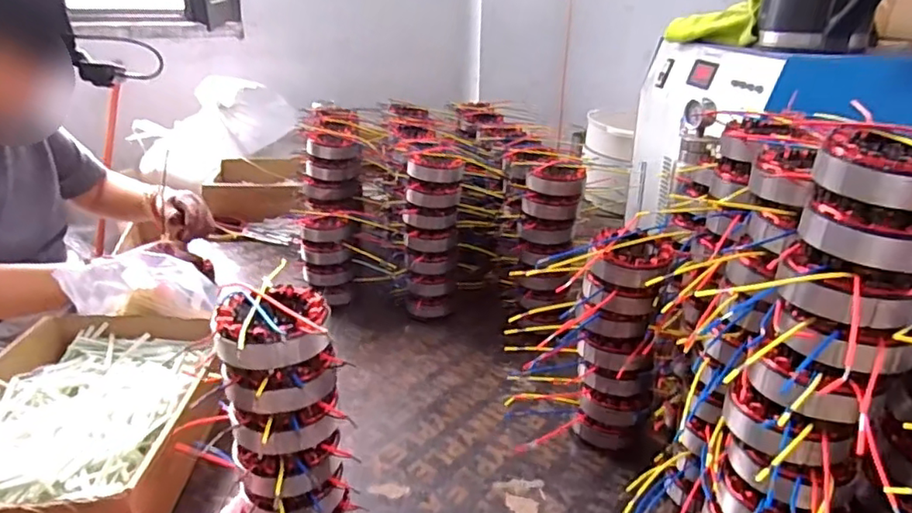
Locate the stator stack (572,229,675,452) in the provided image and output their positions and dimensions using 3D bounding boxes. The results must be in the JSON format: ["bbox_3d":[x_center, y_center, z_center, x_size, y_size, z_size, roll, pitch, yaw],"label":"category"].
[{"bbox_3d":[0.180,0.103,0.658,0.091,0.254,0.071,7,26,14],"label":"stator stack"}]

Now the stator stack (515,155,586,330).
[{"bbox_3d":[0.139,-0.019,0.890,0.086,0.240,0.070,15,28,27],"label":"stator stack"}]

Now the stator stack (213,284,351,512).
[{"bbox_3d":[-0.137,0.163,0.487,0.085,0.264,0.080,-10,21,-17],"label":"stator stack"}]

